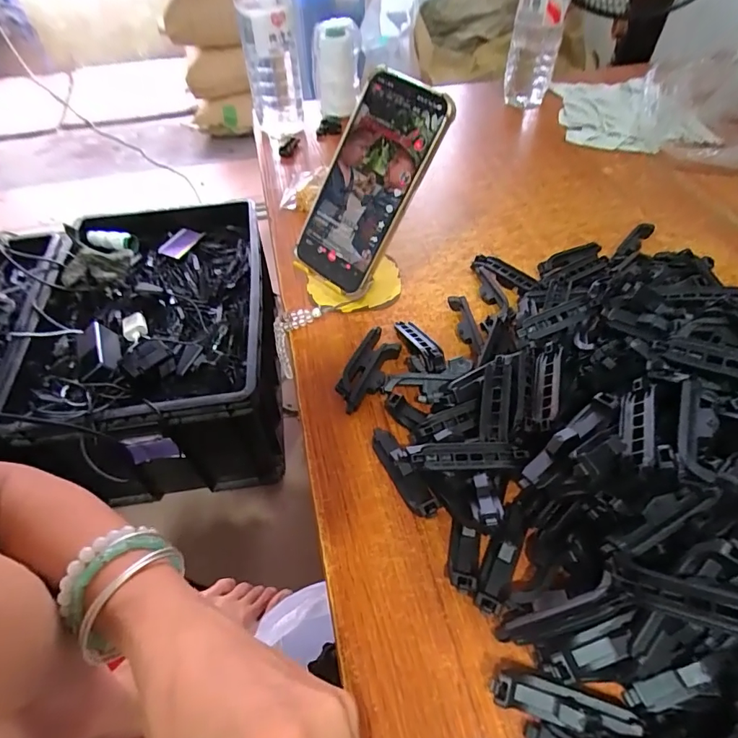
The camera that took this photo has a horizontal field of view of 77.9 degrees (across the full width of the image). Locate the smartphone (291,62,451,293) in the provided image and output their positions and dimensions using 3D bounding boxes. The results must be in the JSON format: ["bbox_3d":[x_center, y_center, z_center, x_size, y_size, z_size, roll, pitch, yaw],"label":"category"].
[{"bbox_3d":[-0.001,-0.150,0.379,0.080,0.167,0.011,38,21,22],"label":"smartphone"}]

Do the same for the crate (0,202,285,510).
[{"bbox_3d":[-0.423,-0.061,0.982,0.419,0.302,0.557,-7,51,-4],"label":"crate"}]

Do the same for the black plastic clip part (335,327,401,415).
[{"bbox_3d":[0.000,0.002,0.374,0.033,0.018,0.081,20,53,17],"label":"black plastic clip part"}]

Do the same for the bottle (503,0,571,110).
[{"bbox_3d":[0.241,-0.492,0.644,0.069,0.219,0.055,12,51,10],"label":"bottle"}]

